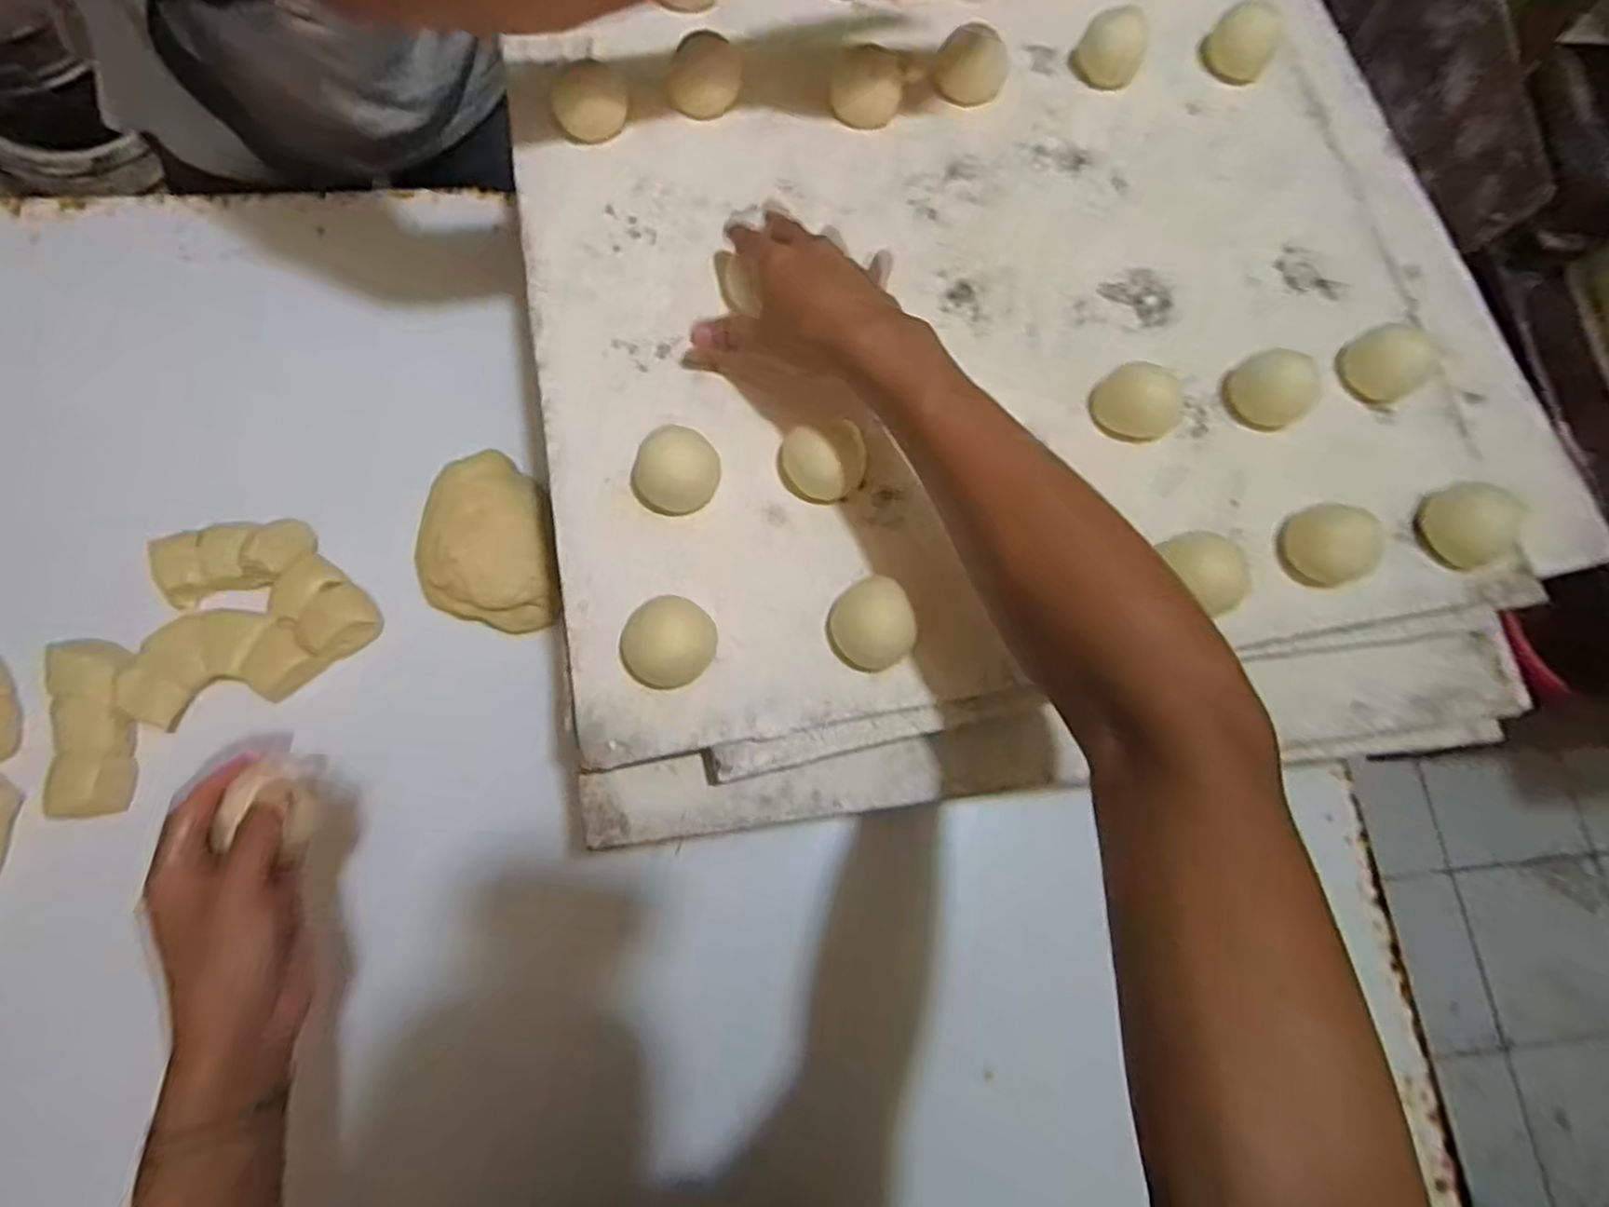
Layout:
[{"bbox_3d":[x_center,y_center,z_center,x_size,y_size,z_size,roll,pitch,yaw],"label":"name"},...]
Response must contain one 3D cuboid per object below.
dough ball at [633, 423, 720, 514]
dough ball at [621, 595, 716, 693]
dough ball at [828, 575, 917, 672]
[{"bbox_3d":[-0.072,-0.074,0.421,0.043,0.034,0.044,0,75,-2],"label":"dough ball"},{"bbox_3d":[-0.074,0.021,0.399,0.045,0.026,0.048,0,75,-2],"label":"dough ball"},{"bbox_3d":[0.036,0.012,0.405,0.043,0.028,0.048,-19,76,-7],"label":"dough ball"}]

